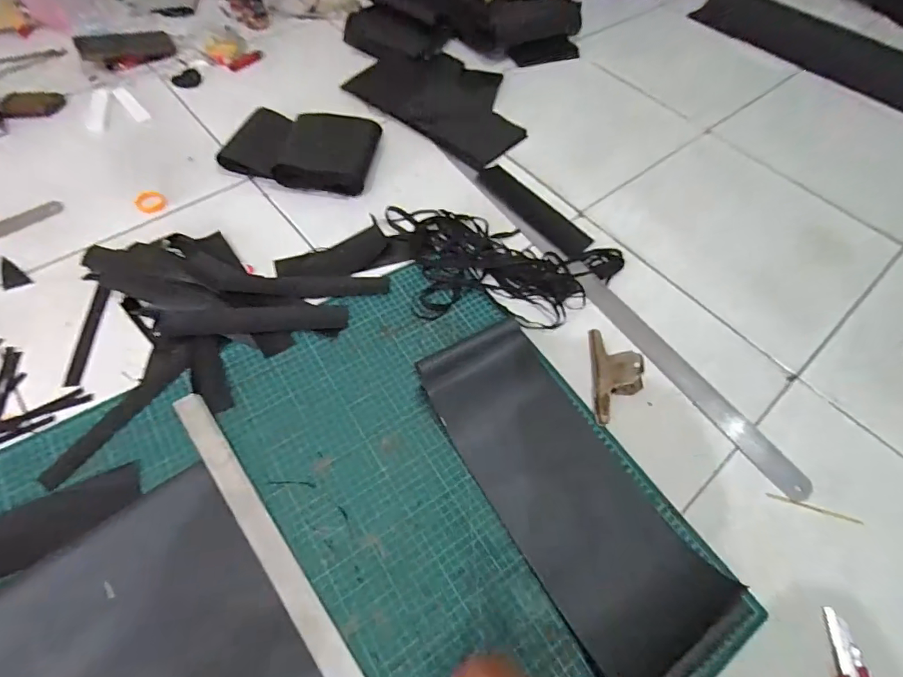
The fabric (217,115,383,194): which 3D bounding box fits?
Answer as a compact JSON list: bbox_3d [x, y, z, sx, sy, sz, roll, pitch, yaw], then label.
[{"bbox_3d":[-0.201,-0.311,0.761,0.142,0.044,0.170,6,59,-1],"label":"fabric"}]

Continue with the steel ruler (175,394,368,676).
[{"bbox_3d":[-0.151,0.255,0.451,0.030,0.009,0.518,-33,67,-22],"label":"steel ruler"}]

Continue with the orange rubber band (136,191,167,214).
[{"bbox_3d":[-0.474,-0.216,0.714,0.041,0.009,0.044,2,59,-3],"label":"orange rubber band"}]

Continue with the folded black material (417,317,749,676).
[{"bbox_3d":[0.124,0.159,0.517,0.169,0.028,0.403,-29,65,-20],"label":"folded black material"}]

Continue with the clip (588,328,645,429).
[{"bbox_3d":[0.221,0.043,0.590,0.064,0.039,0.138,8,59,0],"label":"clip"}]

